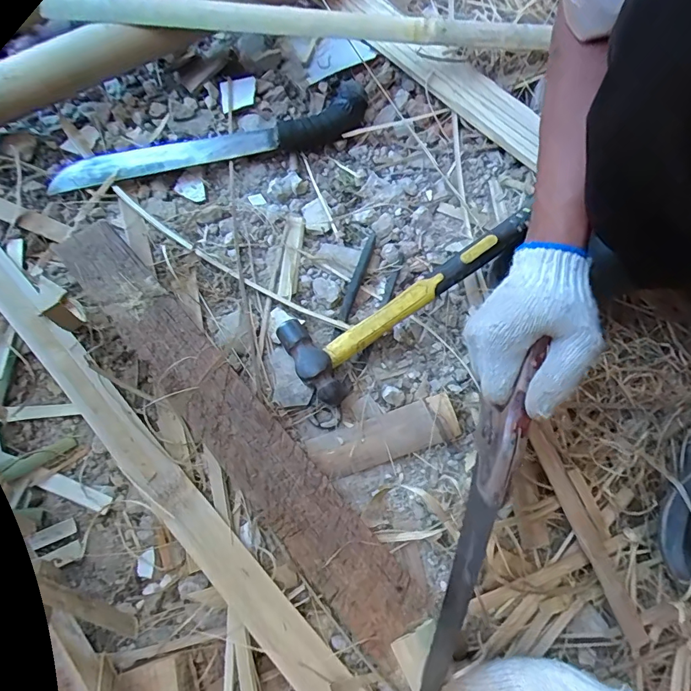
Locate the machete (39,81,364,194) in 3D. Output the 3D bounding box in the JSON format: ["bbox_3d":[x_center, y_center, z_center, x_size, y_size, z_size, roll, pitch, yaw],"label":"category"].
[{"bbox_3d":[-0.158,-0.247,0.535,0.383,0.024,0.065,-17,71,-4],"label":"machete"}]

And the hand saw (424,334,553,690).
[{"bbox_3d":[0.079,0.183,0.325,0.023,0.052,0.375,18,84,8],"label":"hand saw"}]

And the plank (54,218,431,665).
[{"bbox_3d":[-0.113,0.058,0.405,0.062,0.025,0.474,-40,76,-14],"label":"plank"}]

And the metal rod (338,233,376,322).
[{"bbox_3d":[0.014,-0.079,0.491,0.014,0.014,0.110,19,73,8],"label":"metal rod"}]

